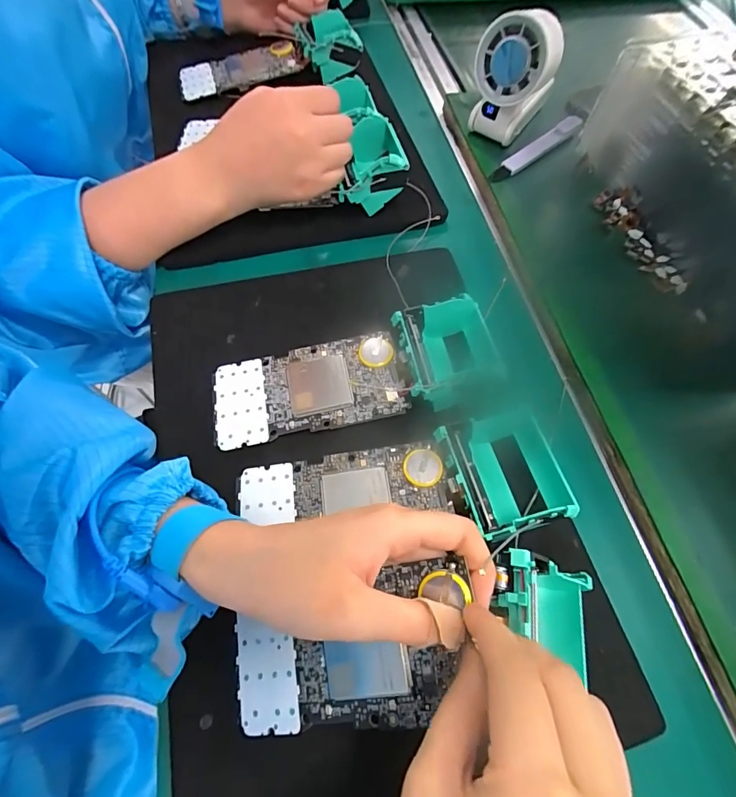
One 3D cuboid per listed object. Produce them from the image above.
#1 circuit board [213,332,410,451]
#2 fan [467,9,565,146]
[{"bbox_3d":[-0.041,-0.007,0.283,0.128,0.005,0.065,-12,63,-2],"label":"circuit board"},{"bbox_3d":[0.137,-0.303,0.380,0.065,0.100,0.067,27,68,8],"label":"fan"}]

